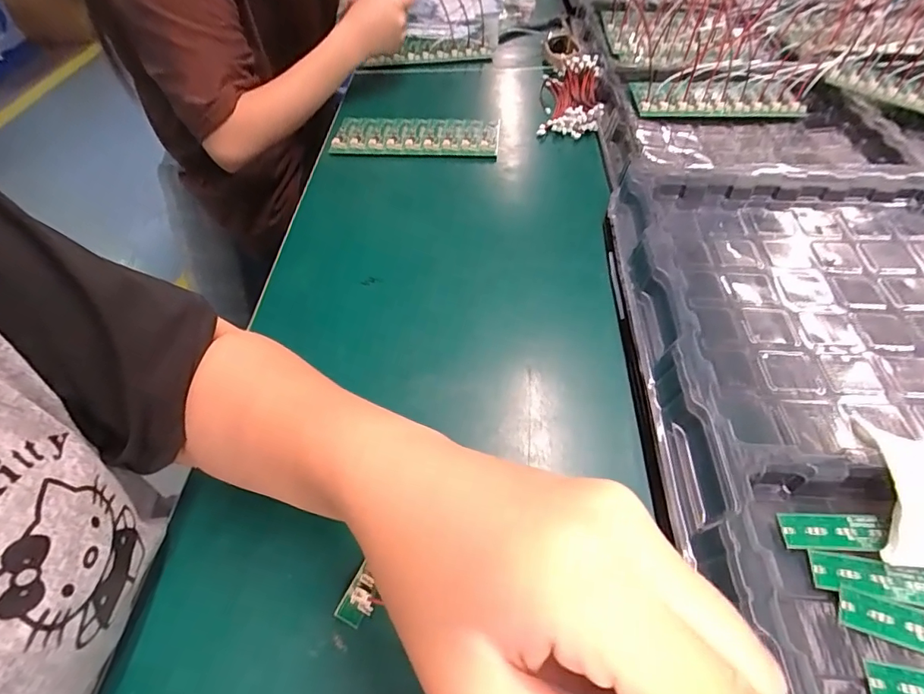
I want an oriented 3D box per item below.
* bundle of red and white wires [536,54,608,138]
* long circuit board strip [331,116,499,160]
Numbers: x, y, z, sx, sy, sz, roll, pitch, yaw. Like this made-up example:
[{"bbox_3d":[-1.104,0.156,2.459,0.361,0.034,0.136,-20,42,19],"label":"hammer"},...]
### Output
[{"bbox_3d":[0.139,-0.328,0.605,0.072,0.031,0.159,5,51,5],"label":"bundle of red and white wires"},{"bbox_3d":[-0.055,-0.253,0.571,0.196,0.020,0.075,6,51,6],"label":"long circuit board strip"}]

